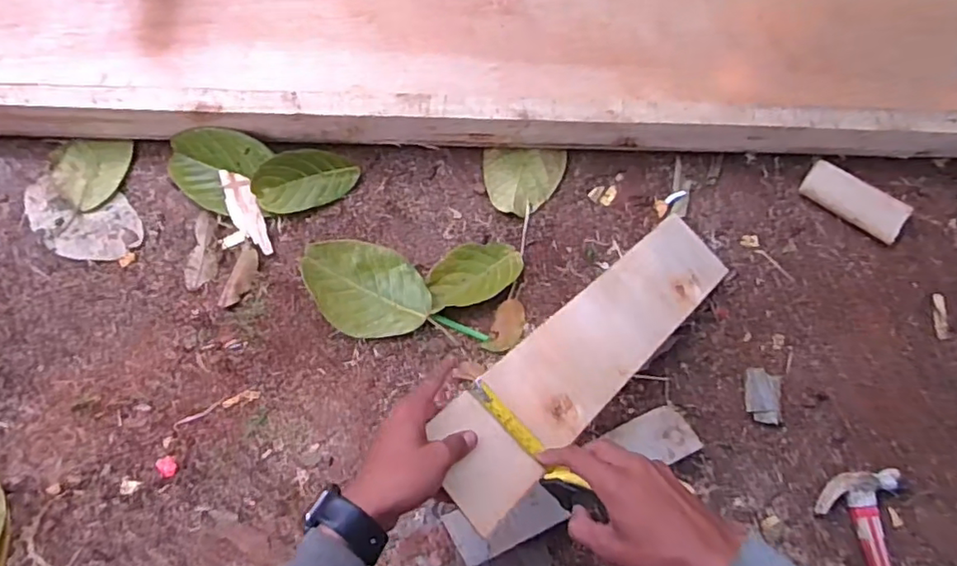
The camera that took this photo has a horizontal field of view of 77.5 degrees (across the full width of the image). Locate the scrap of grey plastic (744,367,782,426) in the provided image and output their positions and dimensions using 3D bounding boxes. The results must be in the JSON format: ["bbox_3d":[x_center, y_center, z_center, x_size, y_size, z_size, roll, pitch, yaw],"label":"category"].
[{"bbox_3d":[0.340,0.134,0.707,0.039,0.010,0.063,10,70,2],"label":"scrap of grey plastic"}]

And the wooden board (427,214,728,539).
[{"bbox_3d":[0.131,0.061,0.642,0.103,0.009,0.477,48,54,9],"label":"wooden board"}]

